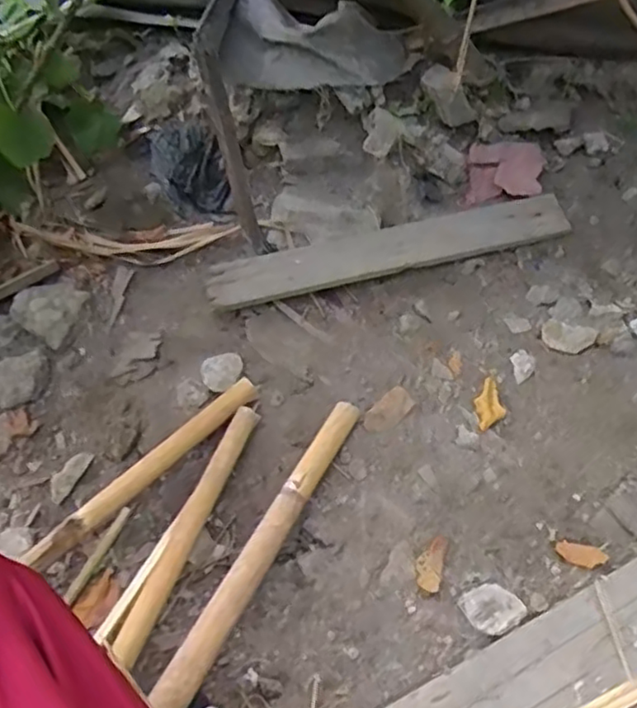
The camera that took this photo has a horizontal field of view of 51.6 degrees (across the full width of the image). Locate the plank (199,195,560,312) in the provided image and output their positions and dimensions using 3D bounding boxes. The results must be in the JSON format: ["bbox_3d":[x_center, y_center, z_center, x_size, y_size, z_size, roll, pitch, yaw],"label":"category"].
[{"bbox_3d":[0.108,-0.176,1.098,0.583,0.029,0.094,-12,62,-1],"label":"plank"}]

